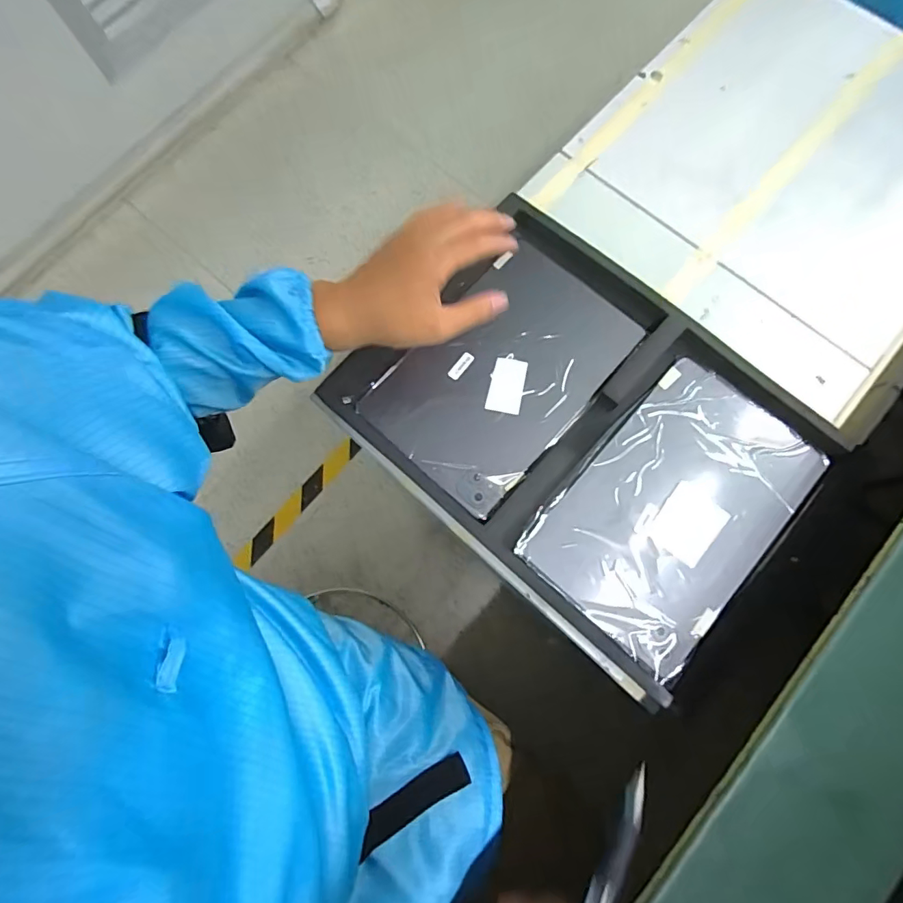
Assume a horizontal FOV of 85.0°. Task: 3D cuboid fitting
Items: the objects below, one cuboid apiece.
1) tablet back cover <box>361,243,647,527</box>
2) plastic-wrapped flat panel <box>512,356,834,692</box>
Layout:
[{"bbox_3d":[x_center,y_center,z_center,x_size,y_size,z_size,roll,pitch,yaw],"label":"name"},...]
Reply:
[{"bbox_3d":[0.050,-0.083,0.493,0.169,0.009,0.253,40,83,10],"label":"tablet back cover"},{"bbox_3d":[0.203,0.051,0.455,0.164,0.017,0.256,42,83,10],"label":"plastic-wrapped flat panel"}]

